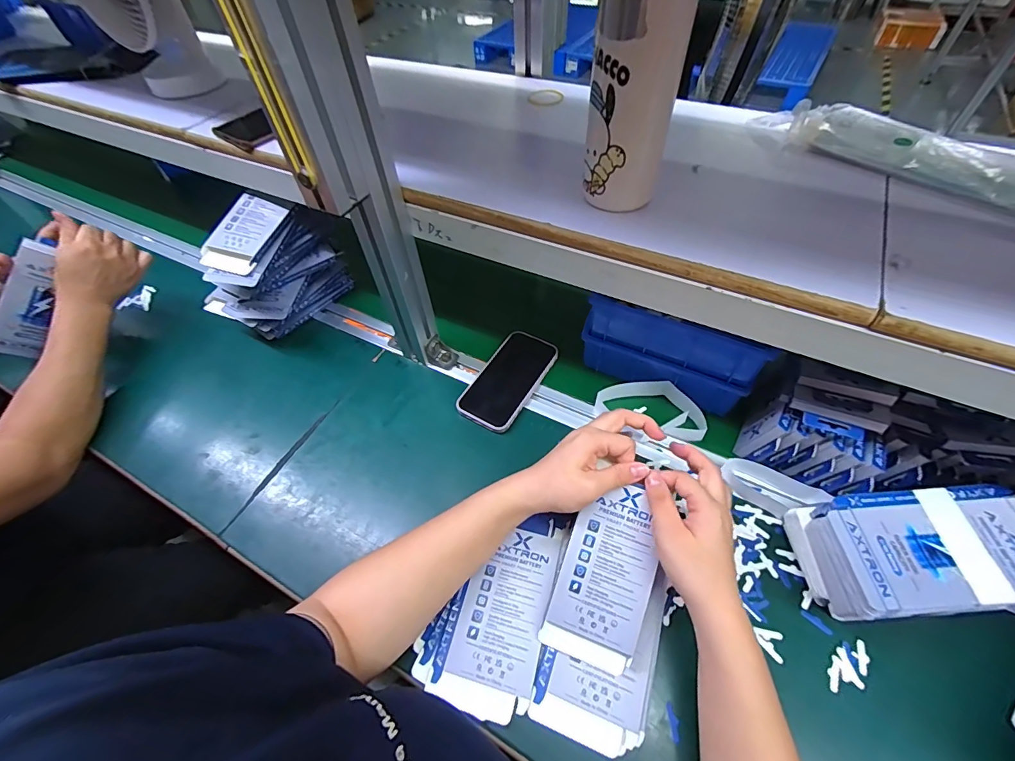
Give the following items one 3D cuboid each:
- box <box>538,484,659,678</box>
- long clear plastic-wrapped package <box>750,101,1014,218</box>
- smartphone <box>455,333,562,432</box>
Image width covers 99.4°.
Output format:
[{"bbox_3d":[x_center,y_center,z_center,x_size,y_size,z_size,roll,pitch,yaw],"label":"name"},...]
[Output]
[{"bbox_3d":[0.088,0.173,0.385,0.077,0.015,0.151,18,79,12],"label":"box"},{"bbox_3d":[0.410,-0.181,0.373,0.355,0.025,0.078,36,62,26],"label":"long clear plastic-wrapped package"},{"bbox_3d":[0.001,-0.004,0.559,0.076,0.008,0.147,27,64,19],"label":"smartphone"}]

